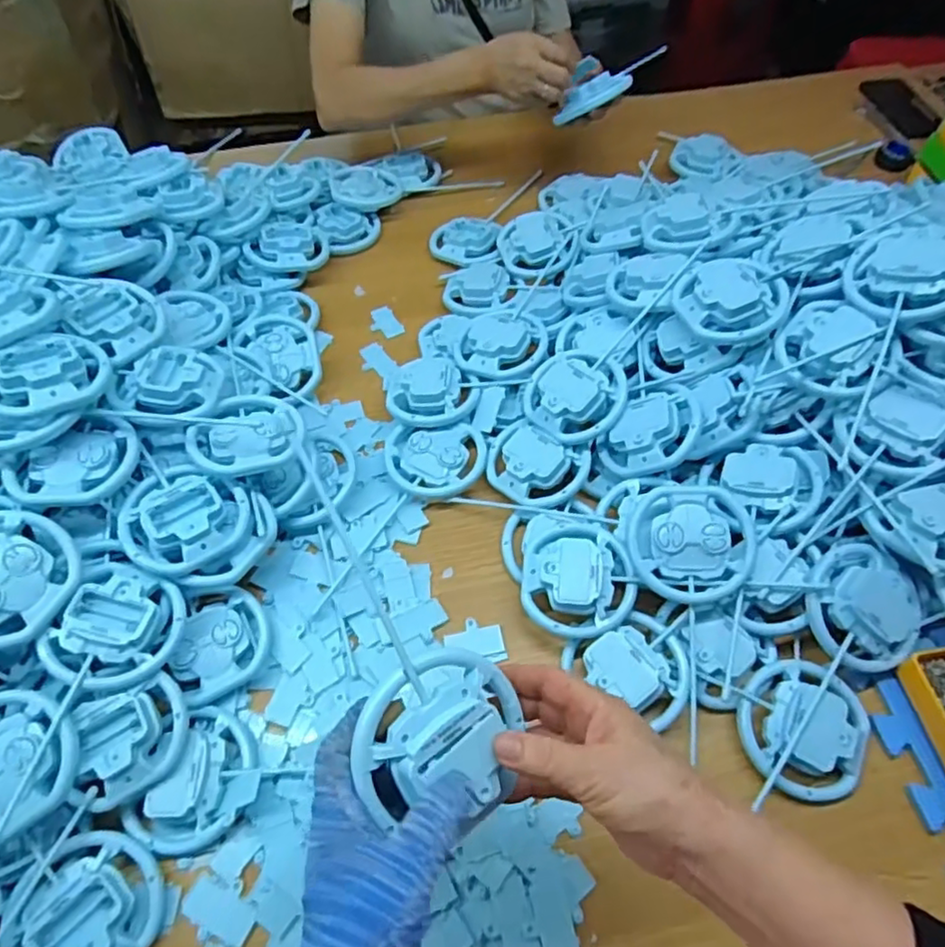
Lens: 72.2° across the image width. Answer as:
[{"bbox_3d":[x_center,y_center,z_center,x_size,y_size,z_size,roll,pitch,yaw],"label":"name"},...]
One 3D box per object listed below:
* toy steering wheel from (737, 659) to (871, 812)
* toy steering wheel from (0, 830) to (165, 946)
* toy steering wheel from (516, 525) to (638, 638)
[{"bbox_3d":[0.263,0.204,0.516,0.101,0.034,0.103,0,57,0],"label":"toy steering wheel"},{"bbox_3d":[-0.270,0.309,0.453,0.095,0.032,0.096,0,57,0],"label":"toy steering wheel"},{"bbox_3d":[0.091,0.091,0.566,0.095,0.033,0.100,0,57,0],"label":"toy steering wheel"}]

